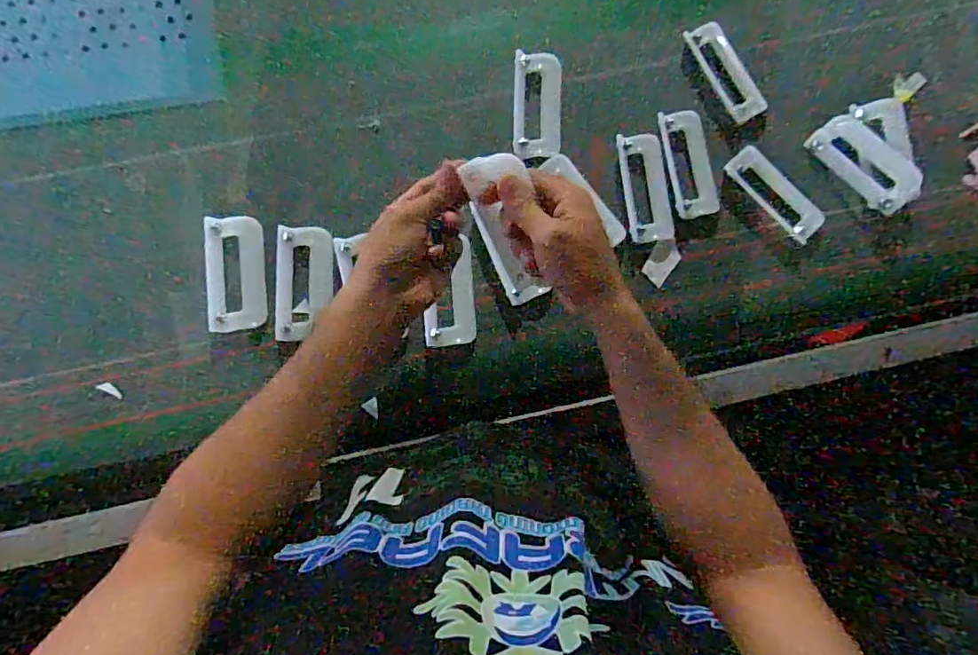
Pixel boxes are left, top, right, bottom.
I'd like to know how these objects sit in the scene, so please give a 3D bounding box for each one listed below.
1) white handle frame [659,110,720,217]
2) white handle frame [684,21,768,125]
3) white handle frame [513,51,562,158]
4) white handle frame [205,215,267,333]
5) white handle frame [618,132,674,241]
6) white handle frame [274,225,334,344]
[{"bbox_3d":[0.227,-0.184,0.601,0.052,0.012,0.119,-10,82,-4],"label":"white handle frame"},{"bbox_3d":[0.274,-0.295,0.615,0.046,0.014,0.123,-28,86,-5],"label":"white handle frame"},{"bbox_3d":[0.056,-0.251,0.606,0.054,0.024,0.121,1,82,-2],"label":"white handle frame"},{"bbox_3d":[-0.273,-0.059,0.576,0.057,0.010,0.124,-3,87,-18],"label":"white handle frame"},{"bbox_3d":[0.176,-0.157,0.597,0.050,0.011,0.120,-8,82,-4],"label":"white handle frame"},{"bbox_3d":[-0.200,-0.047,0.579,0.058,0.020,0.122,2,82,-2],"label":"white handle frame"}]

